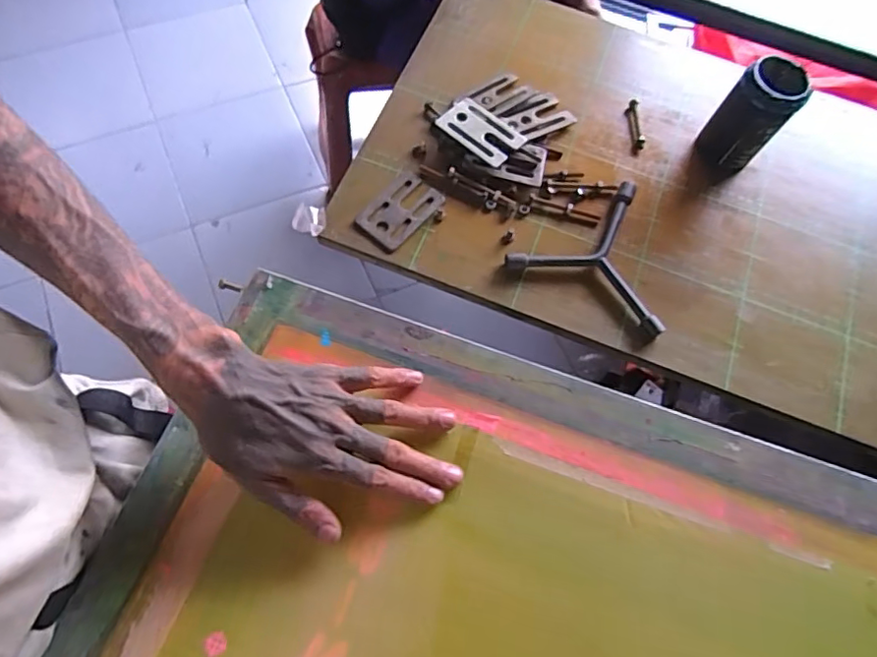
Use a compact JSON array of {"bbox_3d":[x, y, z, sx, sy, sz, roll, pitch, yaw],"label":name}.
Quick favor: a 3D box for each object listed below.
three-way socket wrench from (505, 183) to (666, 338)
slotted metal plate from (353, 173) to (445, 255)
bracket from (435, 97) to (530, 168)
[{"bbox_3d":[0.163,-0.082,0.542,0.154,0.024,0.134,26,68,10],"label":"three-way socket wrench"},{"bbox_3d":[-0.040,-0.116,0.549,0.055,0.004,0.083,38,70,14],"label":"slotted metal plate"},{"bbox_3d":[0.043,-0.201,0.568,0.086,0.006,0.054,35,72,11],"label":"bracket"}]

